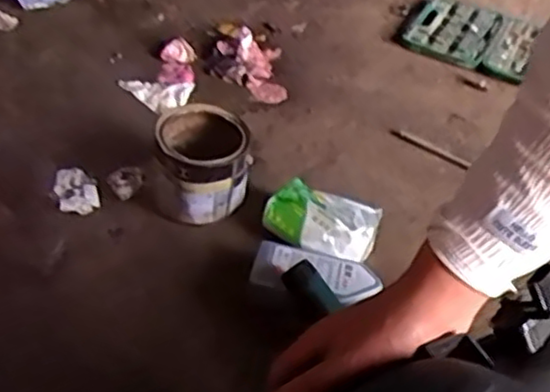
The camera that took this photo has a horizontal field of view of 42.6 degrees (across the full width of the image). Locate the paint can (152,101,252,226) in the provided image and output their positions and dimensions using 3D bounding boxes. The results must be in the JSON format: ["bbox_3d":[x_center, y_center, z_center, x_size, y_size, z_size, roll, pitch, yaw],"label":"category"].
[{"bbox_3d":[-0.133,-0.060,1.231,0.171,0.134,0.169,-4,45,-10],"label":"paint can"}]

